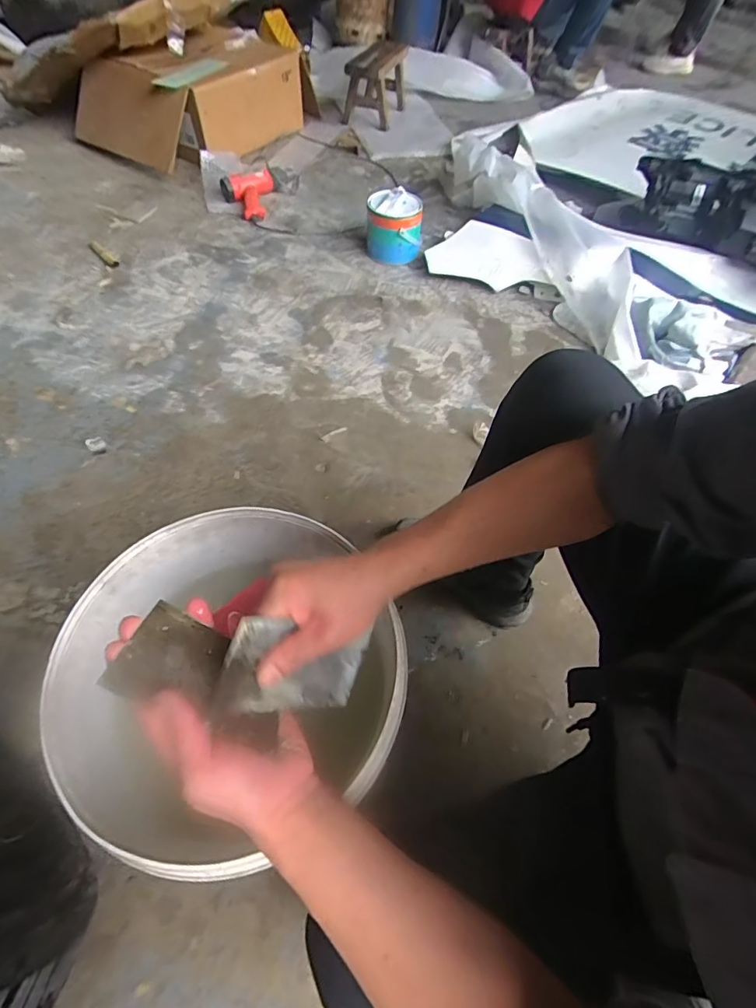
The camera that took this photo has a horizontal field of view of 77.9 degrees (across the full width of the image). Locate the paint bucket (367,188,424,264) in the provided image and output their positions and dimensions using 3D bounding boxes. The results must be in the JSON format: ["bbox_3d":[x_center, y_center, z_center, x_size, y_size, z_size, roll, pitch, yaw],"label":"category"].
[{"bbox_3d":[0.046,-0.800,1.357,0.161,0.150,0.148,7,57,1],"label":"paint bucket"}]

